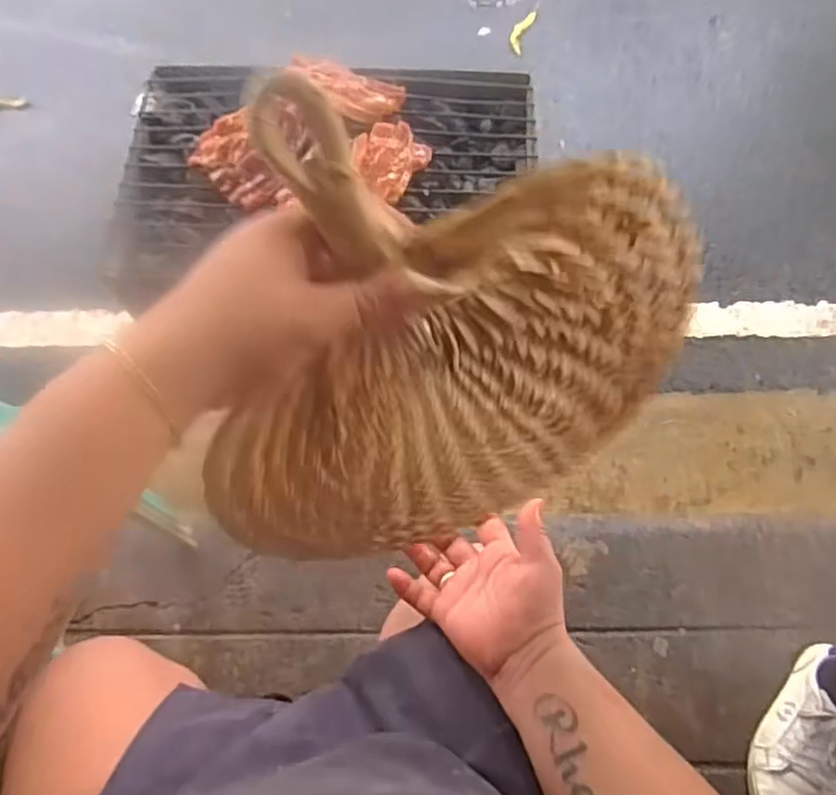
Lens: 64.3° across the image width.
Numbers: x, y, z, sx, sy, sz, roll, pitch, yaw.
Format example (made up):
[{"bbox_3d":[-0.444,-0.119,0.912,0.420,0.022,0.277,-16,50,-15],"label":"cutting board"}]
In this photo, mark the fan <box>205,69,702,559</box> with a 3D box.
[{"bbox_3d":[0.027,-0.012,0.397,0.274,0.271,0.025,1,35,-25],"label":"fan"}]

